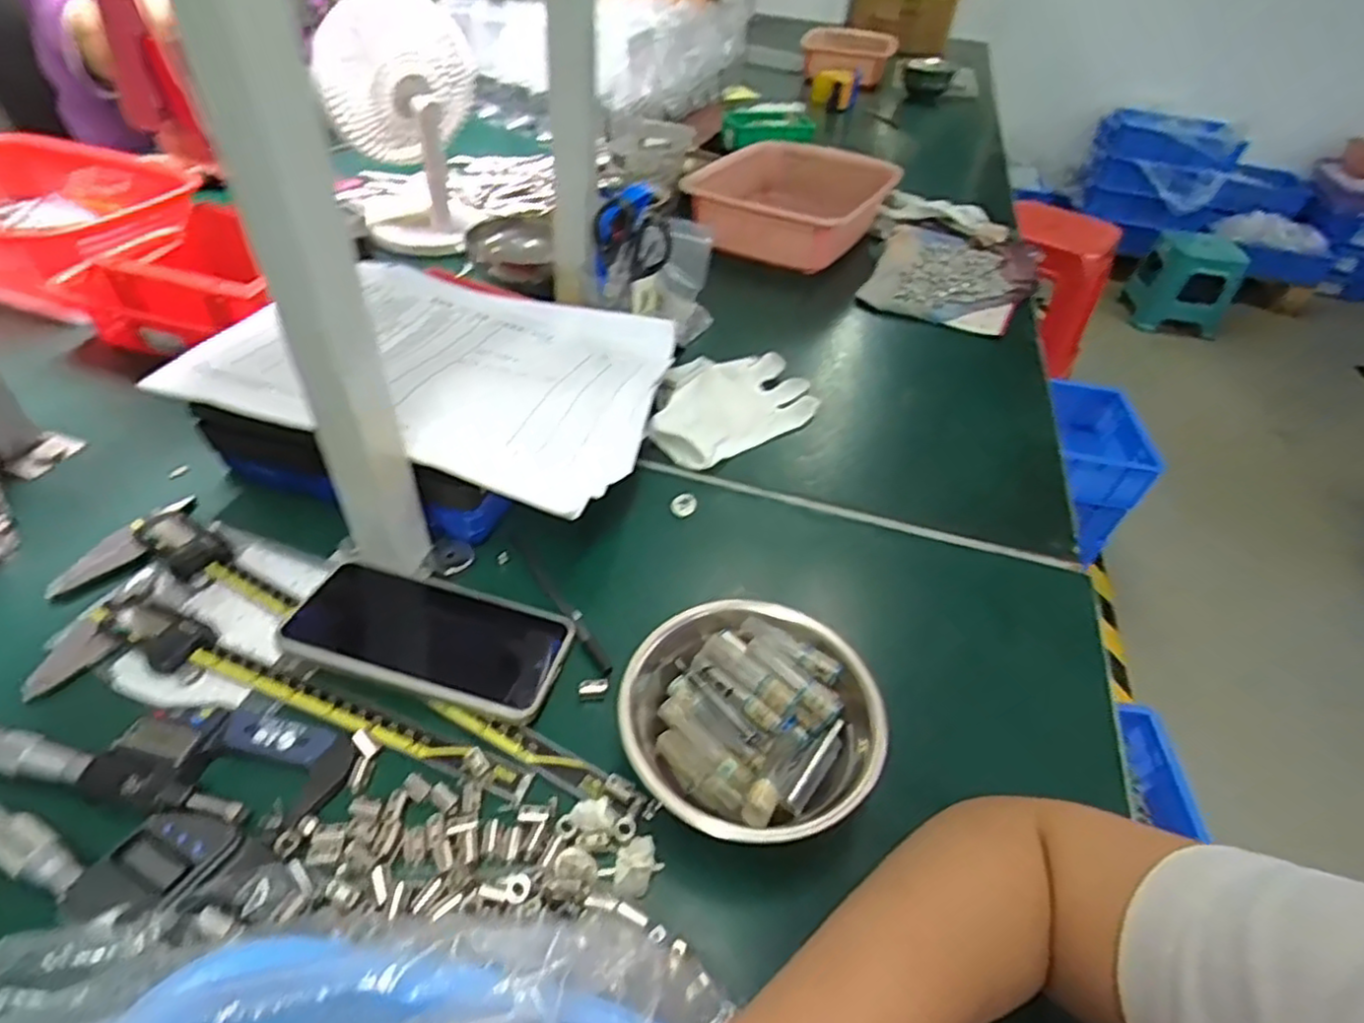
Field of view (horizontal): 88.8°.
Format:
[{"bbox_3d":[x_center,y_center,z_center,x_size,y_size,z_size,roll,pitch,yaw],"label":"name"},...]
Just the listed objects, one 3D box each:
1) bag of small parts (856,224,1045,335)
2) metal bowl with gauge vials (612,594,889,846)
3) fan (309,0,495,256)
[{"bbox_3d":[0.322,-0.282,0.832,0.178,0.026,0.280,21,45,16],"label":"bag of small parts"},{"bbox_3d":[0.034,0.107,0.353,0.122,0.056,0.120,3,43,-3],"label":"metal bowl with gauge vials"},{"bbox_3d":[-0.308,-0.433,0.778,0.158,0.236,0.137,-9,45,-16],"label":"fan"}]

